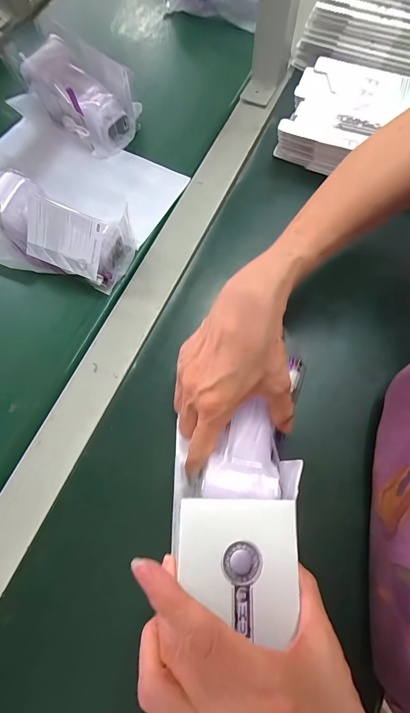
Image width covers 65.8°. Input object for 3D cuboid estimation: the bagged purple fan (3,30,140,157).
[{"bbox_3d":[-0.173,-0.345,0.427,0.157,0.069,0.094,31,76,11],"label":"bagged purple fan"}]

